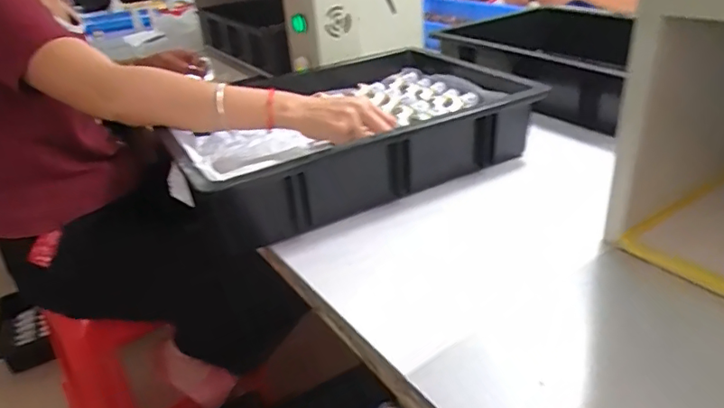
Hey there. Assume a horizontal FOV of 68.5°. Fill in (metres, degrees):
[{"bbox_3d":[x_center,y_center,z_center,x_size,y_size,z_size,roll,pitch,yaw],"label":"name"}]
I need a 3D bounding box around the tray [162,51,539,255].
[{"bbox_3d":[-0.003,-0.101,0.716,0.467,0.095,0.305,-20,32,-23],"label":"tray"}]

